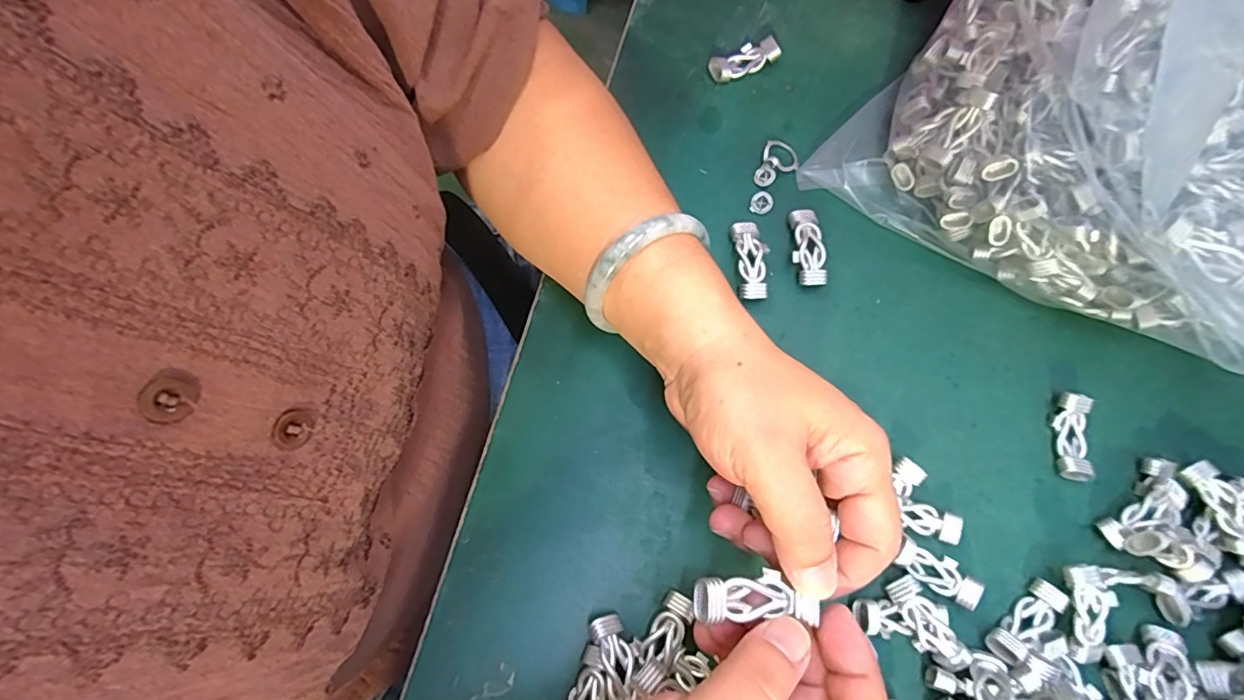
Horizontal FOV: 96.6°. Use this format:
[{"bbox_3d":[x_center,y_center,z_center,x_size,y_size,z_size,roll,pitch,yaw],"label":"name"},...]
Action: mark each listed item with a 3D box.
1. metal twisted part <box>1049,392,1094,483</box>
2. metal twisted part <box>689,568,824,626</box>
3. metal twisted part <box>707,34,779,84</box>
[{"bbox_3d":[0.237,0.046,0.290,0.016,0.013,0.045,8,74,1],"label":"metal twisted part"},{"bbox_3d":[0.047,0.087,0.196,0.042,0.010,0.017,7,73,-8],"label":"metal twisted part"},{"bbox_3d":[0.075,-0.182,0.346,0.042,0.014,0.017,-23,76,-8],"label":"metal twisted part"}]

